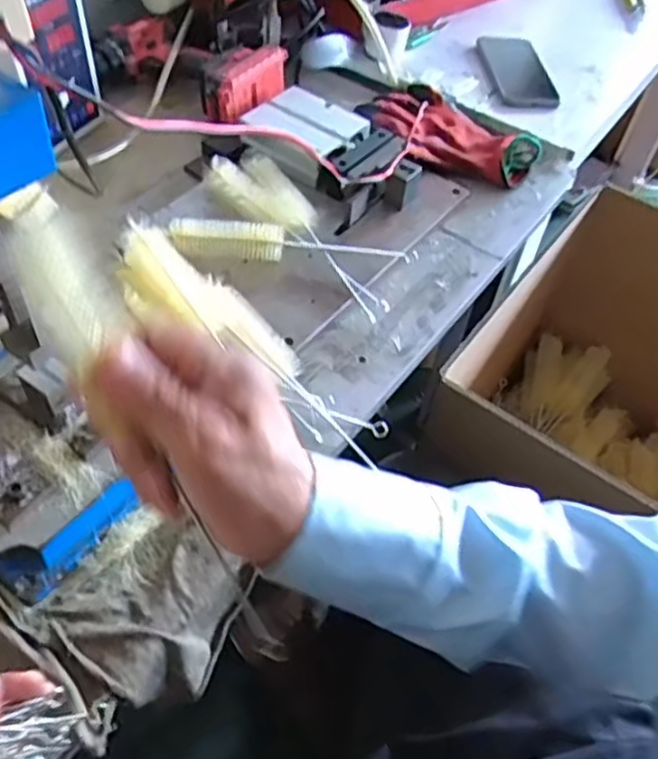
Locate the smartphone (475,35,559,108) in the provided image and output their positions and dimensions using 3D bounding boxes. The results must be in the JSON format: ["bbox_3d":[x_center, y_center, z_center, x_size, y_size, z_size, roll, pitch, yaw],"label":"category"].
[{"bbox_3d":[0.250,-0.403,0.921,0.080,0.013,0.166,-1,54,-6],"label":"smartphone"}]

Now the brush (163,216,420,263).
[{"bbox_3d":[-0.034,-0.132,0.677,0.228,0.027,0.030,1,51,-5],"label":"brush"}]

